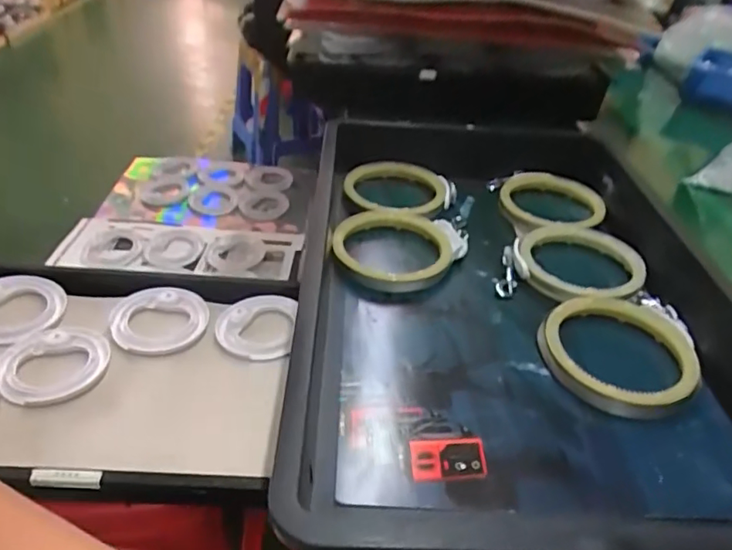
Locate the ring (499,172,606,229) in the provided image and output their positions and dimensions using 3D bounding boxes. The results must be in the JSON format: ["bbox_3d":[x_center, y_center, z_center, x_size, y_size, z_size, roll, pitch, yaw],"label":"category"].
[{"bbox_3d":[0.231,-0.092,0.683,0.123,0.023,0.134,14,39,13],"label":"ring"}]

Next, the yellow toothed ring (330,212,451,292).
[{"bbox_3d":[0.028,-0.029,0.577,0.119,0.026,0.121,2,38,-1],"label":"yellow toothed ring"}]

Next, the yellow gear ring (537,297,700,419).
[{"bbox_3d":[0.218,0.067,0.473,0.121,0.024,0.117,2,38,-1],"label":"yellow gear ring"}]

